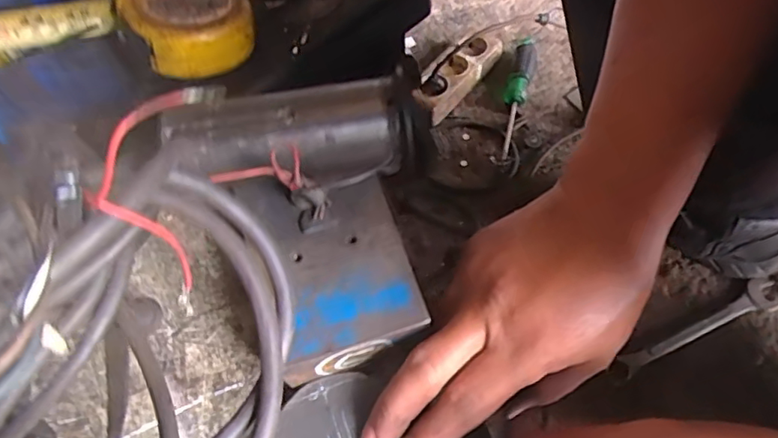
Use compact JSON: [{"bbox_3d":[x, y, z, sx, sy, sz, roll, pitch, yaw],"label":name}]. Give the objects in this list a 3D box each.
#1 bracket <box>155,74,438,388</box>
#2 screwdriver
[{"bbox_3d":[-0.044,0.001,0.295,0.125,0.060,0.139,-11,62,0],"label":"bracket"},{"bbox_3d":[0.175,-0.183,0.780,0.031,0.034,0.223,14,64,9],"label":"screwdriver"}]

